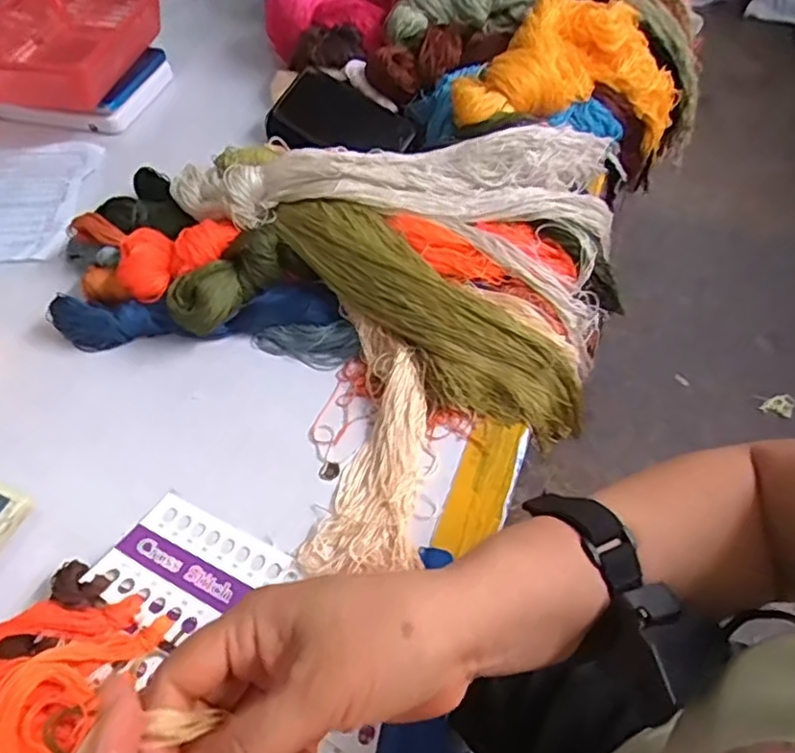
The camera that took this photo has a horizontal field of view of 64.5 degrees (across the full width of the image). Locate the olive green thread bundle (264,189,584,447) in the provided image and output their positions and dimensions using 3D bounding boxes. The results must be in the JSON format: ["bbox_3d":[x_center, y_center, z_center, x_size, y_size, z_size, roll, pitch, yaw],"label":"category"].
[{"bbox_3d":[0.022,-0.058,0.541,0.315,0.047,0.101,39,62,9],"label":"olive green thread bundle"}]

